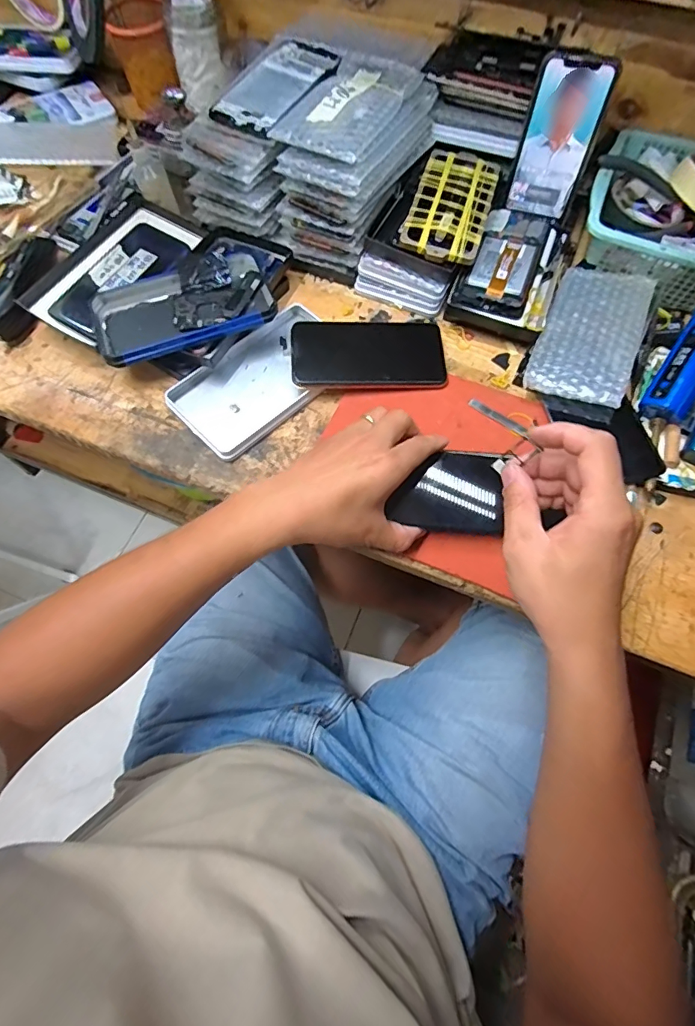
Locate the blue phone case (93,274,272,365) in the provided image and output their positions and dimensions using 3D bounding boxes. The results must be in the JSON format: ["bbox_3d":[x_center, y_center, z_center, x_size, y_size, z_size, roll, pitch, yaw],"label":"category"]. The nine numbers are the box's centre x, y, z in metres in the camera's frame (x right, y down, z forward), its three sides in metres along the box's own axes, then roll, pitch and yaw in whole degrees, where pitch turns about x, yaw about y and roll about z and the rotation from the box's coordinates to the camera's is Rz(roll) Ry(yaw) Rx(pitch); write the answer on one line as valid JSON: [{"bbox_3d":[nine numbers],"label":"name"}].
[{"bbox_3d":[-0.169,-0.210,0.483,0.174,0.014,0.103,-21,69,-9],"label":"blue phone case"}]

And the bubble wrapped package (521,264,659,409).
[{"bbox_3d":[0.246,-0.183,0.472,0.089,0.013,0.174,25,69,10],"label":"bubble wrapped package"}]

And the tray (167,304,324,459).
[{"bbox_3d":[-0.084,-0.139,0.484,0.102,0.014,0.183,42,73,16],"label":"tray"}]

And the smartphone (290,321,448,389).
[{"bbox_3d":[0.021,-0.163,0.483,0.154,0.009,0.078,-3,75,-8],"label":"smartphone"}]

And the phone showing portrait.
[{"bbox_3d":[0.222,-0.392,0.497,0.071,0.134,0.013,17,49,8],"label":"phone showing portrait"}]

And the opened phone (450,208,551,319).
[{"bbox_3d":[0.171,-0.273,0.514,0.074,0.013,0.156,21,68,9],"label":"opened phone"}]

